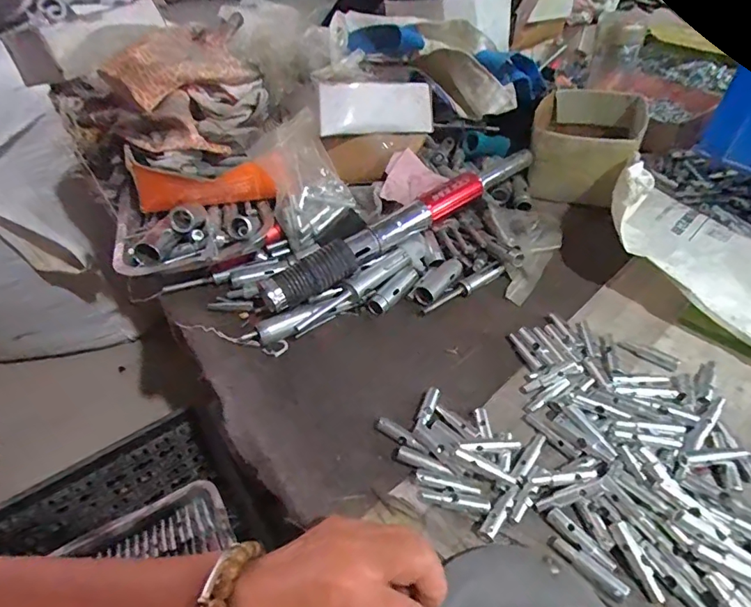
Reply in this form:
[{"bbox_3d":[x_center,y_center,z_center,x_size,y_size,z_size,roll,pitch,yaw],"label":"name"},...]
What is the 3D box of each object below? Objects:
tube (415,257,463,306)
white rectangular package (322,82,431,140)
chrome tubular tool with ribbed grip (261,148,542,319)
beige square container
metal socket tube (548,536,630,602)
[{"bbox_3d":[0.072,-0.025,0.536,0.026,0.018,0.069,27,53,30],"label":"tube"},{"bbox_3d":[0.002,-0.246,0.603,0.163,0.057,0.024,-14,42,-29],"label":"white rectangular package"},{"bbox_3d":[0.044,-0.094,0.554,0.382,0.041,0.032,-29,48,-22],"label":"chrome tubular tool with ribbed grip"},{"bbox_3d":[0.287,-0.219,0.658,0.132,0.089,0.177,15,48,21],"label":"beige square container"},{"bbox_3d":[0.144,0.179,0.325,0.012,0.007,0.053,-35,50,-26],"label":"metal socket tube"}]

